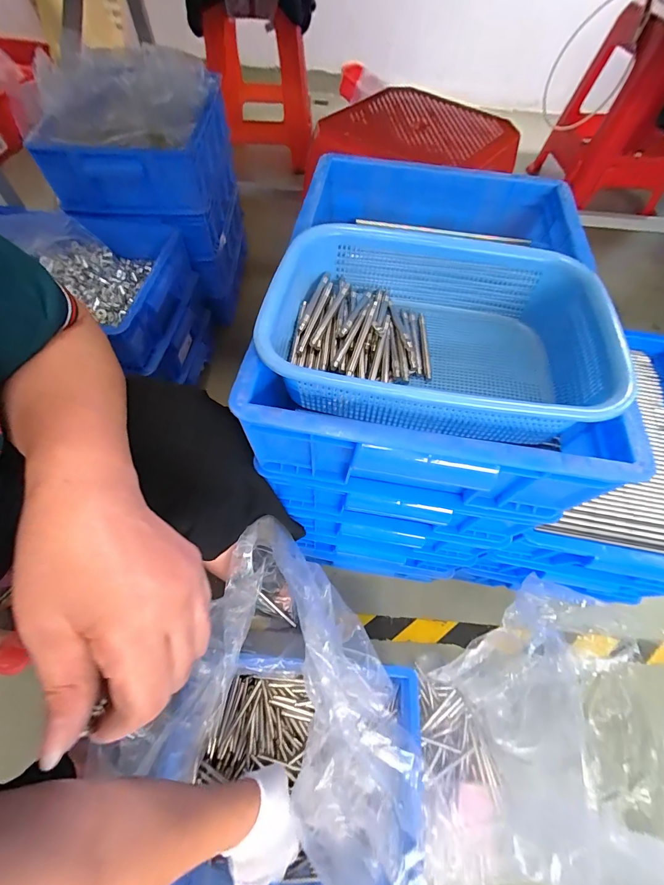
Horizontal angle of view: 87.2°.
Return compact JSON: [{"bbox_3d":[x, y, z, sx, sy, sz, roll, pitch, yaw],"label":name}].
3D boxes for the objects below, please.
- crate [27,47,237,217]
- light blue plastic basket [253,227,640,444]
[{"bbox_3d":[-0.403,-0.668,0.754,0.329,0.169,0.414,-8,62,-6],"label":"crate"},{"bbox_3d":[0.087,-0.100,0.324,0.280,0.078,0.207,7,61,2],"label":"light blue plastic basket"}]

